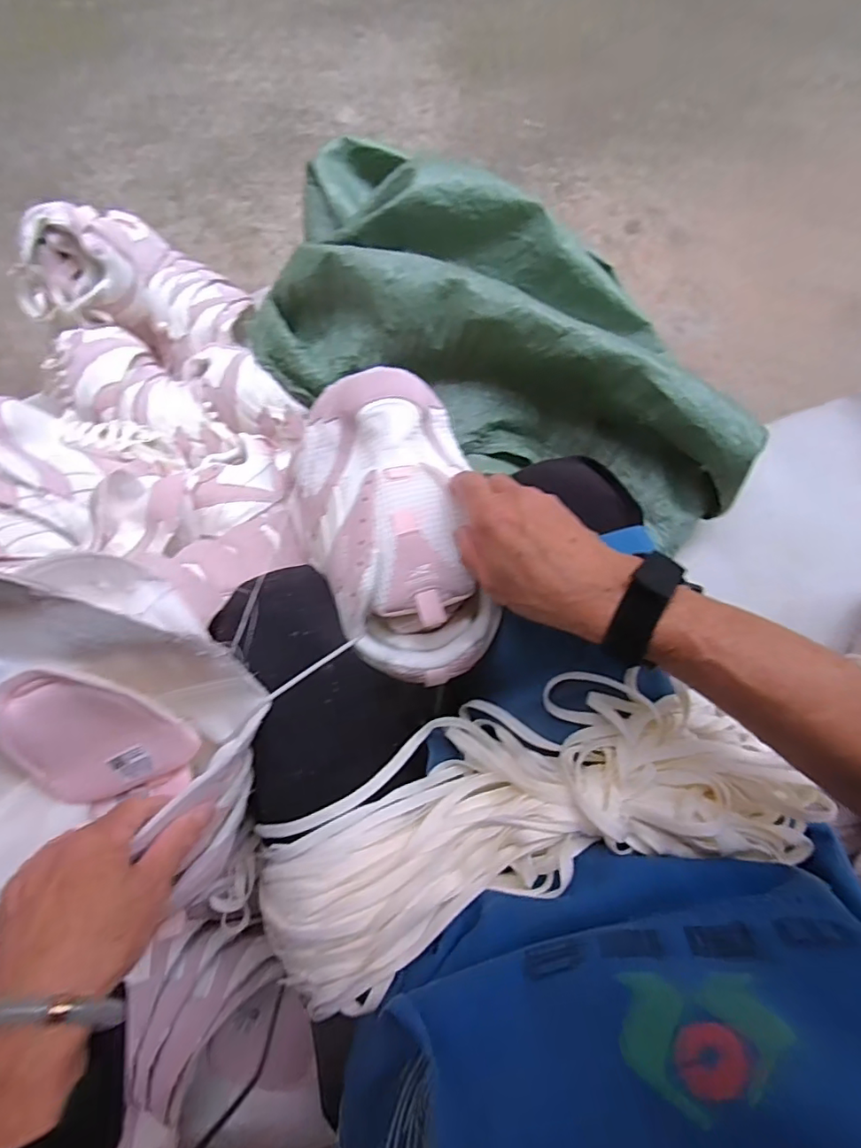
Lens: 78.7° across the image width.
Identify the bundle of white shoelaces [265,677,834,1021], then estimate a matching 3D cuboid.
[{"bbox_3d":[0.043,0.166,0.351,0.331,0.087,0.138,-19,80,-1],"label":"bundle of white shoelaces"}]

